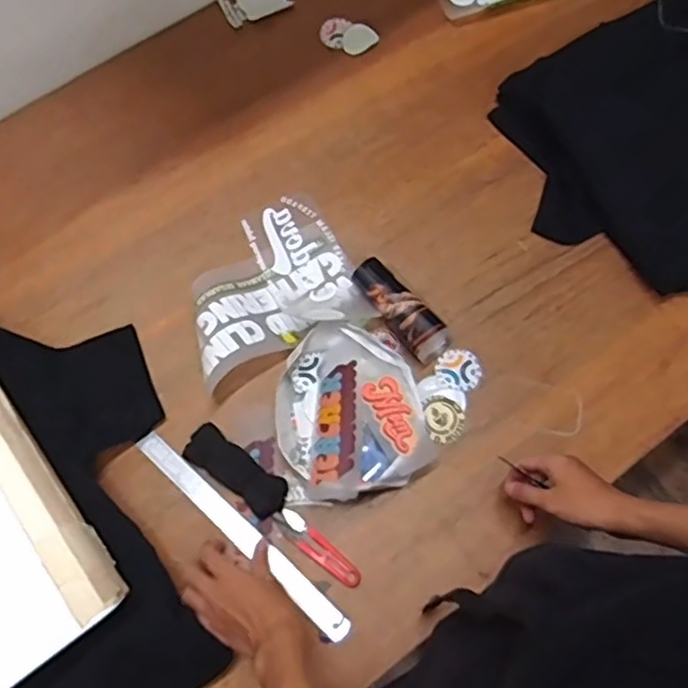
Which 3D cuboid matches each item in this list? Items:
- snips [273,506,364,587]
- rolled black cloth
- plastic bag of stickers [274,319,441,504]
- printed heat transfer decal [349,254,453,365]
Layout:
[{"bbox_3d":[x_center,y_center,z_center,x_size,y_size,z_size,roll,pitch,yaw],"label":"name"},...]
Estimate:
[{"bbox_3d":[-0.029,0.229,0.741,0.115,0.008,0.026,36,75,12],"label":"snips"},{"bbox_3d":[-0.124,0.148,0.765,0.128,0.024,0.049,35,75,12],"label":"rolled black cloth"},{"bbox_3d":[0.001,0.075,0.776,0.164,0.054,0.202,-18,72,-5],"label":"plastic bag of stickers"},{"bbox_3d":[0.071,-0.047,0.823,0.055,0.045,0.145,-37,75,-11],"label":"printed heat transfer decal"}]

